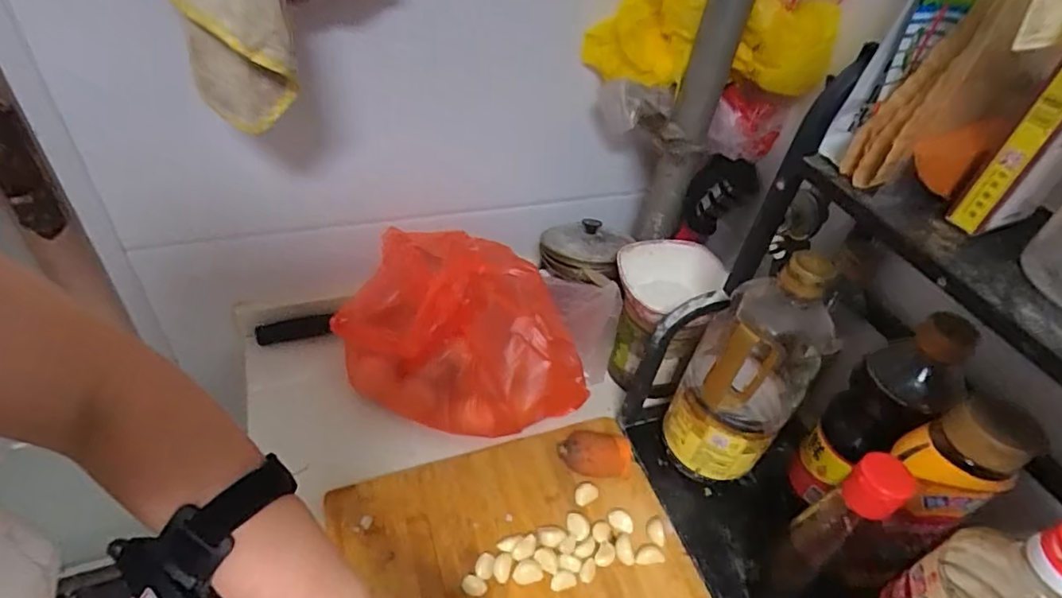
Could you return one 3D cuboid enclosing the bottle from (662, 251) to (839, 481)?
[{"bbox_3d":[0.192,0.073,0.516,0.094,0.264,0.073,27,46,19],"label":"bottle"}]

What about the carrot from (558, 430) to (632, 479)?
[{"bbox_3d":[0.066,0.157,0.586,0.071,0.031,0.047,10,43,2],"label":"carrot"}]

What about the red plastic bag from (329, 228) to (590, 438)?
[{"bbox_3d":[-0.064,0.038,0.633,0.250,0.122,0.167,15,43,7],"label":"red plastic bag"}]

